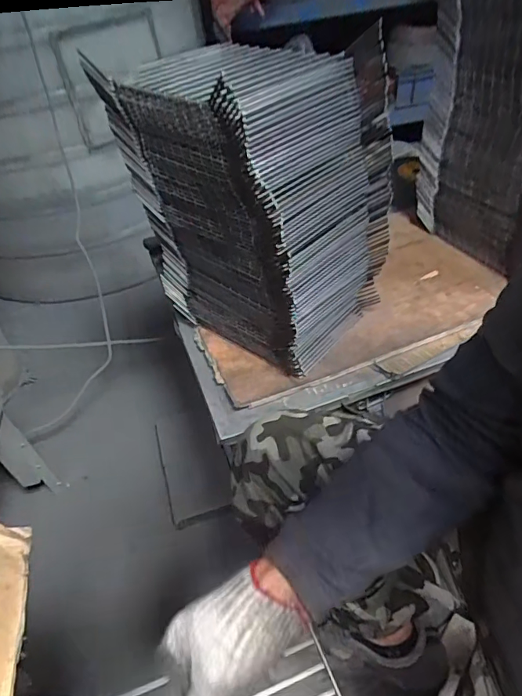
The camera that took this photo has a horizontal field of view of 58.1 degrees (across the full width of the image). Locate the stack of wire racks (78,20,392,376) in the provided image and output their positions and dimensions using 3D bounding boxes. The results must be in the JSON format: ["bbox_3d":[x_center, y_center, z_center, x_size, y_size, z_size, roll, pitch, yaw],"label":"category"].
[{"bbox_3d":[-0.007,-0.195,0.692,0.281,0.385,0.266,29,54,32],"label":"stack of wire racks"}]

